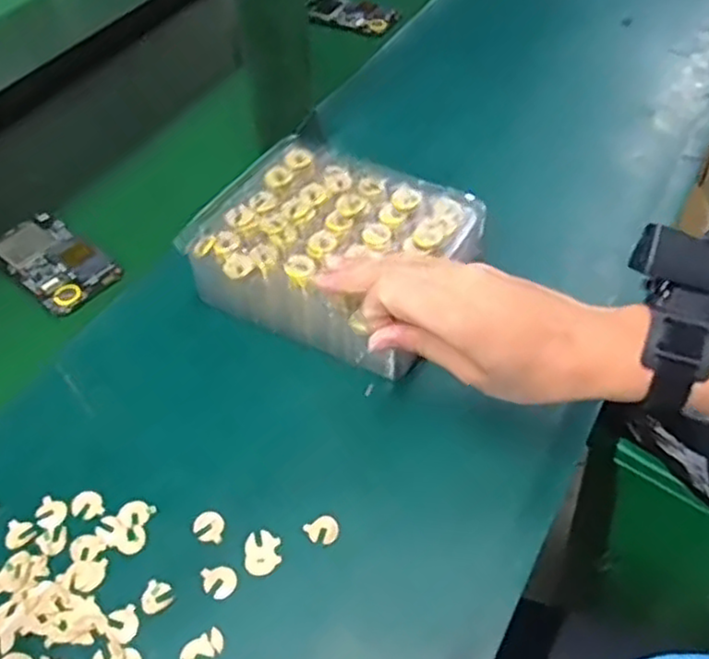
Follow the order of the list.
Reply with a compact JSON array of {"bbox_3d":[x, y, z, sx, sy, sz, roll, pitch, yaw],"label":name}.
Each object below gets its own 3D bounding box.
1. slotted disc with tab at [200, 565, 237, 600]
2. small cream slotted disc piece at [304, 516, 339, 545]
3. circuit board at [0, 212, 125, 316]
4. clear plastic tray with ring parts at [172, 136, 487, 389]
[{"bbox_3d":[-0.077,0.144,0.404,0.019,0.004,0.019,-2,48,2],"label":"slotted disc with tab"},{"bbox_3d":[-0.018,0.119,0.419,0.018,0.004,0.019,-3,49,3],"label":"small cream slotted disc piece"},{"bbox_3d":[-0.254,-0.059,0.594,0.121,0.009,0.063,33,58,29],"label":"circuit board"},{"bbox_3d":[-0.016,-0.062,0.526,0.190,0.068,0.159,22,55,22],"label":"clear plastic tray with ring parts"}]

